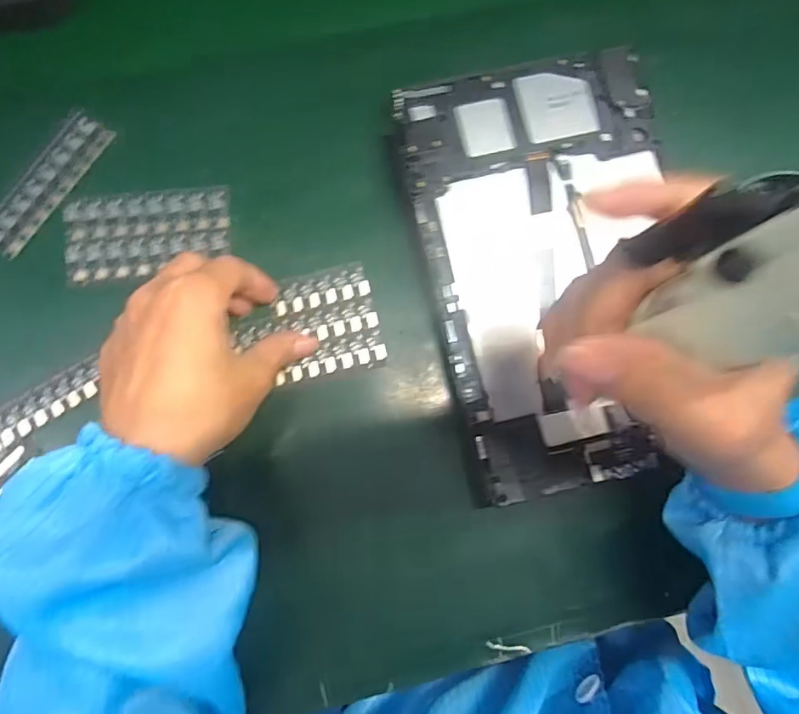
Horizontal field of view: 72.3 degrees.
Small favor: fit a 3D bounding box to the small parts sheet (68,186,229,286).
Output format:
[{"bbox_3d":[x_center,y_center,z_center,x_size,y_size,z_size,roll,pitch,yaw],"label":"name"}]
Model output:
[{"bbox_3d":[-0.149,-0.073,0.326,0.095,0.007,0.049,-9,83,-5],"label":"small parts sheet"}]

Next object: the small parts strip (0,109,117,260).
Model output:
[{"bbox_3d":[-0.211,-0.103,0.326,0.028,0.005,0.096,37,82,1],"label":"small parts strip"}]

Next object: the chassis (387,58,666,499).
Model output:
[{"bbox_3d":[0.087,-0.049,0.307,0.139,0.008,0.238,-10,84,-3],"label":"chassis"}]

